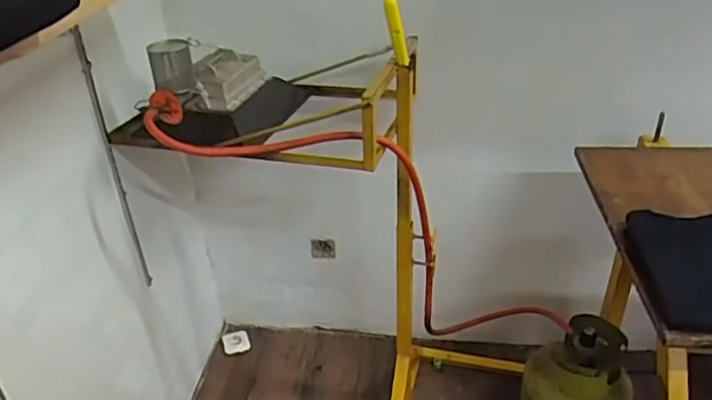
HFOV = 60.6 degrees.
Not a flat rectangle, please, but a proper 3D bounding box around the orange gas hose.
[{"bbox_3d":[0.080,0.069,1.403,0.338,1.138,0.239,-48,32,13],"label":"orange gas hose"}]

